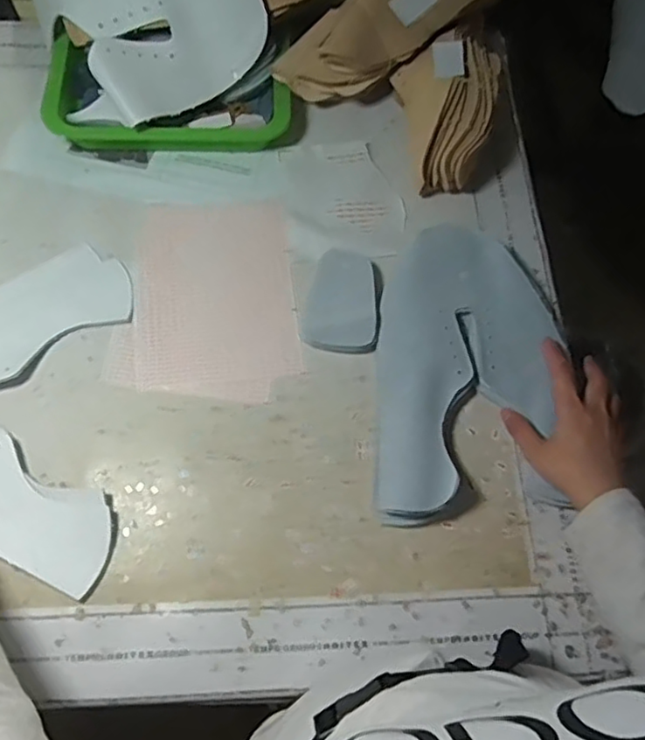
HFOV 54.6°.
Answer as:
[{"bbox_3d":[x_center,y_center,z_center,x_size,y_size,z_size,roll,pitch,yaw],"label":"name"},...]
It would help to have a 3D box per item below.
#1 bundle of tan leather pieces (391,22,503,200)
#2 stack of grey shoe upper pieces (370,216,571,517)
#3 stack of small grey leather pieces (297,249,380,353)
[{"bbox_3d":[0.127,-0.280,0.675,0.105,0.070,0.171,14,67,3],"label":"bundle of tan leather pieces"},{"bbox_3d":[0.138,-0.007,0.580,0.161,0.032,0.291,6,68,0],"label":"stack of grey shoe upper pieces"},{"bbox_3d":[0.019,-0.068,0.607,0.076,0.029,0.106,7,66,0],"label":"stack of small grey leather pieces"}]

